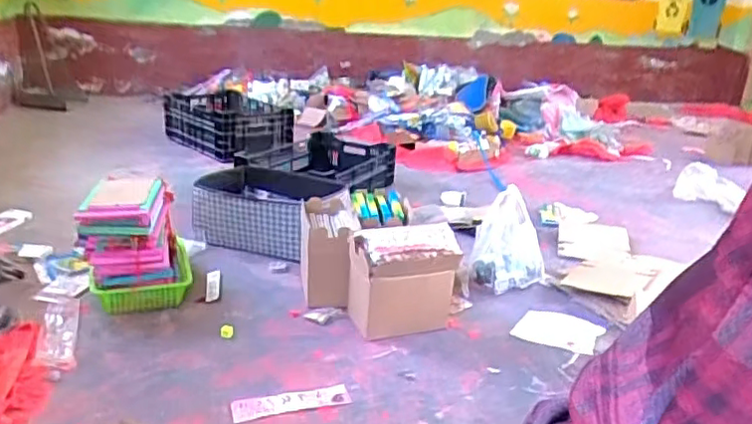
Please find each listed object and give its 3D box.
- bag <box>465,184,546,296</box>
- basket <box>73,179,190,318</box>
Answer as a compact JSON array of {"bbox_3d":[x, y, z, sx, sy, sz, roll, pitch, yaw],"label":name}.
[{"bbox_3d":[0.392,0.084,1.824,0.223,0.238,0.189,9,19,15],"label":"bag"},{"bbox_3d":[-0.618,0.079,1.603,0.248,0.272,0.291,-2,19,-17],"label":"basket"}]

